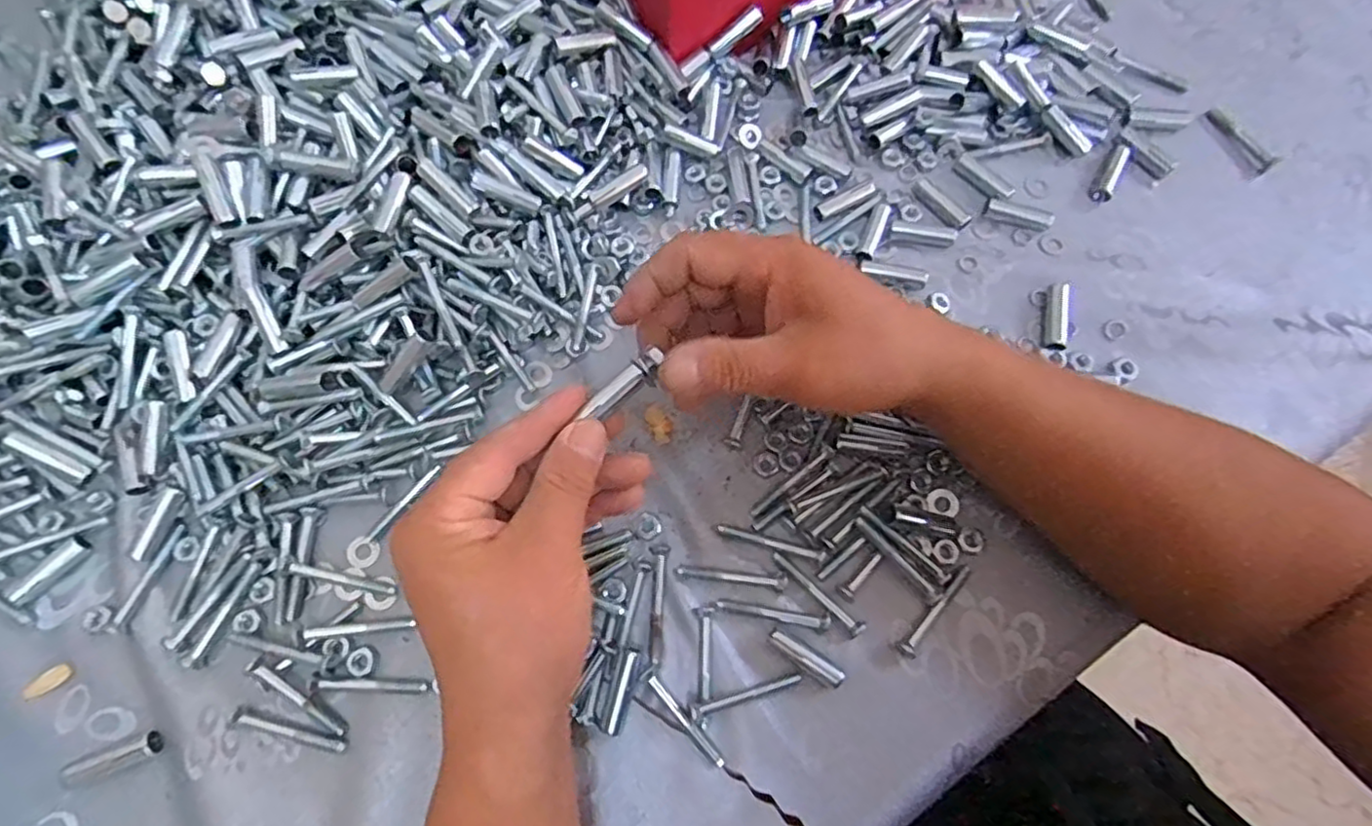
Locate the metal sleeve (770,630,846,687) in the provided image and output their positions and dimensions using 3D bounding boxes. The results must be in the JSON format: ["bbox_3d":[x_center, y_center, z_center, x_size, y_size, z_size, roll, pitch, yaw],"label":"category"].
[{"bbox_3d":[0.059,0.119,0.329,0.040,0.008,0.008,34,75,10],"label":"metal sleeve"}]

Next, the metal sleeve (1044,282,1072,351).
[{"bbox_3d":[0.218,-0.056,0.392,0.013,0.009,0.042,13,72,4],"label":"metal sleeve"}]

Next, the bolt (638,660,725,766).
[{"bbox_3d":[-0.001,0.145,0.321,0.009,0.005,0.055,-37,76,-12],"label":"bolt"}]

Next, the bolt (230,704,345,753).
[{"bbox_3d":[-0.189,0.150,0.319,0.056,0.004,0.008,12,72,3],"label":"bolt"}]

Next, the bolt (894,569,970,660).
[{"bbox_3d":[0.126,0.099,0.336,0.009,0.010,0.053,40,76,12],"label":"bolt"}]

